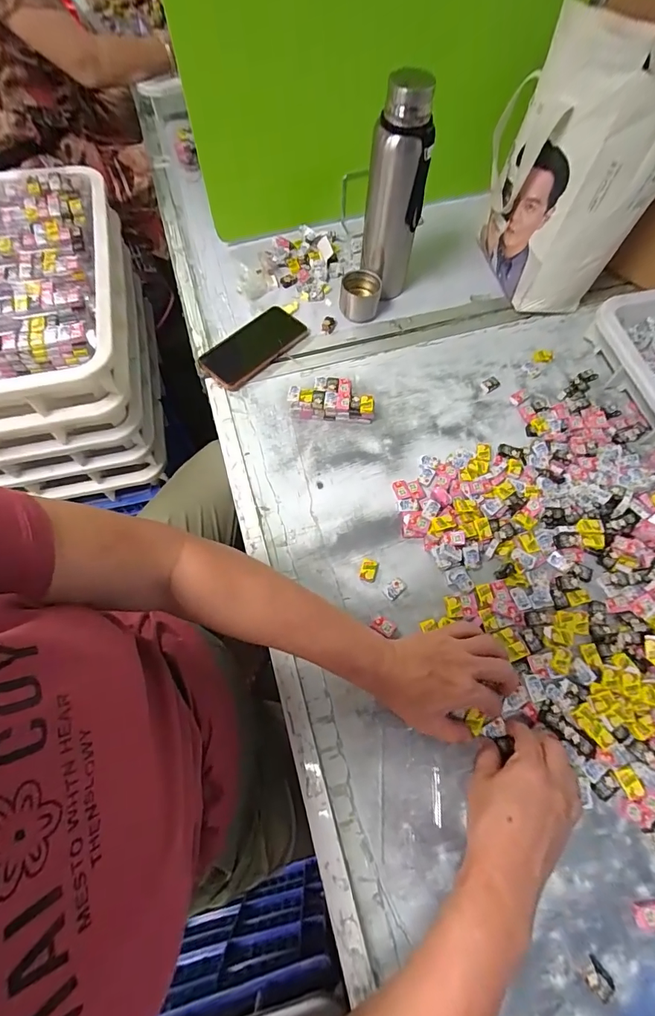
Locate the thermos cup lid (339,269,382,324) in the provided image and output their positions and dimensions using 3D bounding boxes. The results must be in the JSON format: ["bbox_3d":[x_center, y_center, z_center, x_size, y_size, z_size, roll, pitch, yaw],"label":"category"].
[{"bbox_3d":[0.052,-0.337,0.666,0.061,0.053,0.061,0,66,0],"label":"thermos cup lid"}]

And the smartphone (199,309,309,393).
[{"bbox_3d":[-0.110,-0.246,0.639,0.077,0.014,0.164,42,73,16],"label":"smartphone"}]

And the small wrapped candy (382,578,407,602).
[{"bbox_3d":[0.081,0.097,0.498,0.028,0.007,0.018,-38,72,-15],"label":"small wrapped candy"}]

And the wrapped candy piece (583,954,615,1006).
[{"bbox_3d":[0.235,0.408,0.361,0.021,0.010,0.022,-40,72,-16],"label":"wrapped candy piece"}]

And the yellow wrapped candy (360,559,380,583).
[{"bbox_3d":[0.051,0.076,0.507,0.020,0.008,0.026,14,67,6],"label":"yellow wrapped candy"}]

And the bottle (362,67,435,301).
[{"bbox_3d":[0.092,-0.429,0.588,0.070,0.268,0.073,-3,66,-1],"label":"bottle"}]

